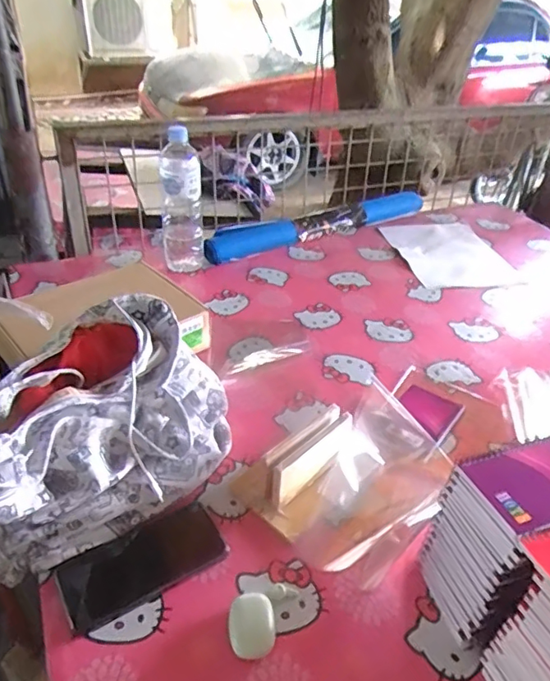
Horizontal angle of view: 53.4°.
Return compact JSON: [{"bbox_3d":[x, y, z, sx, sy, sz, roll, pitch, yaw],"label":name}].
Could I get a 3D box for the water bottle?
[{"bbox_3d":[-0.180,-0.262,1.045,0.077,0.257,0.082,-4,36,-10],"label":"water bottle"}]

